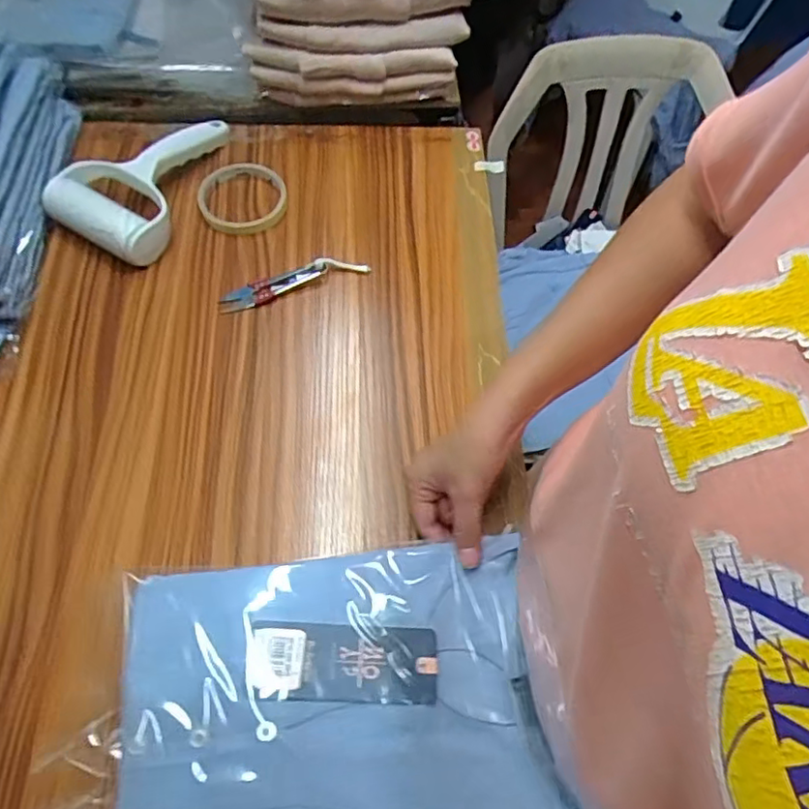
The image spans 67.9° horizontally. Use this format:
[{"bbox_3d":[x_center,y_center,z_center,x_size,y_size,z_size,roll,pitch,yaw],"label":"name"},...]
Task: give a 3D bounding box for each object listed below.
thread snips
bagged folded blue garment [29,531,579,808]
[{"bbox_3d":[-0.102,-0.113,0.551,0.137,0.013,0.022,-19,64,-12],"label":"thread snips"},{"bbox_3d":[-0.063,0.198,0.368,0.306,0.023,0.207,-5,62,-5],"label":"bagged folded blue garment"}]

